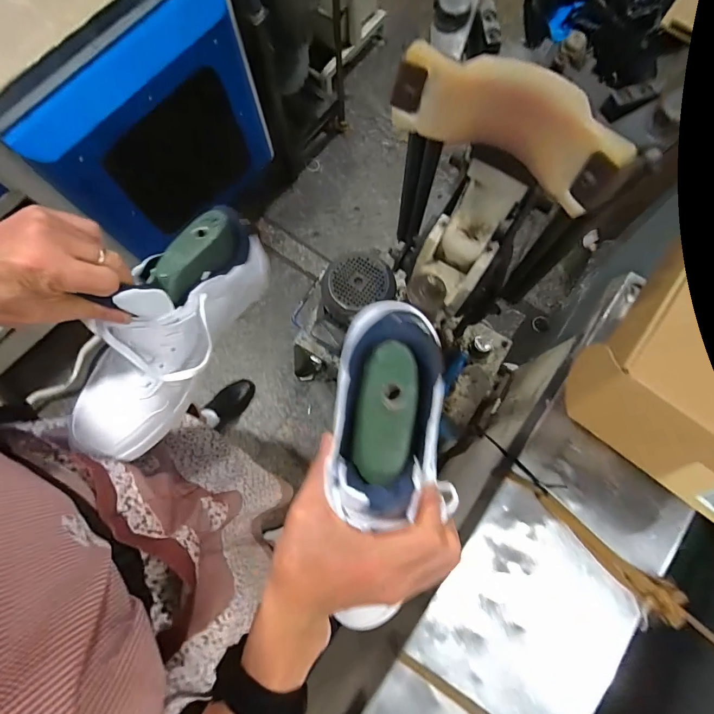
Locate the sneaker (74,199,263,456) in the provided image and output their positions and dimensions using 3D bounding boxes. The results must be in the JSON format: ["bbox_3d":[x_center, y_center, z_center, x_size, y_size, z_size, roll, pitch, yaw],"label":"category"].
[{"bbox_3d":[-0.190,-0.027,0.396,0.095,0.132,0.267,28,84,7],"label":"sneaker"}]

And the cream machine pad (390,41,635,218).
[{"bbox_3d":[0.125,-0.197,0.337,0.185,0.076,0.044,28,78,7],"label":"cream machine pad"}]

